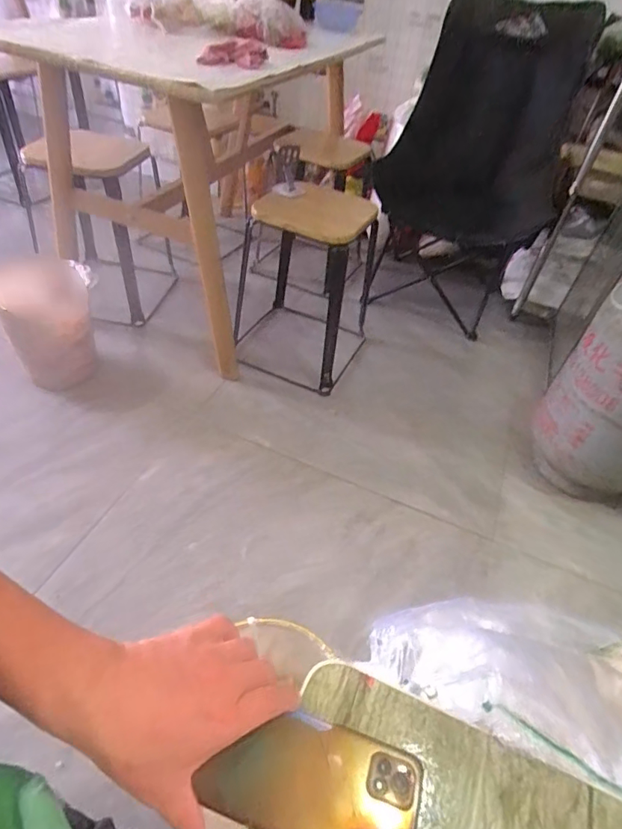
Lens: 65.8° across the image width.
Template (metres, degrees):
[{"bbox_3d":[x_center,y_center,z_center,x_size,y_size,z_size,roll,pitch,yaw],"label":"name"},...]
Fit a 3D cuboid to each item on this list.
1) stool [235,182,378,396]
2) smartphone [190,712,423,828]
[{"bbox_3d":[-0.034,-0.384,1.354,0.388,0.448,0.370,22,46,12],"label":"stool"},{"bbox_3d":[0.003,0.263,0.344,0.146,0.007,0.075,16,48,8],"label":"smartphone"}]

